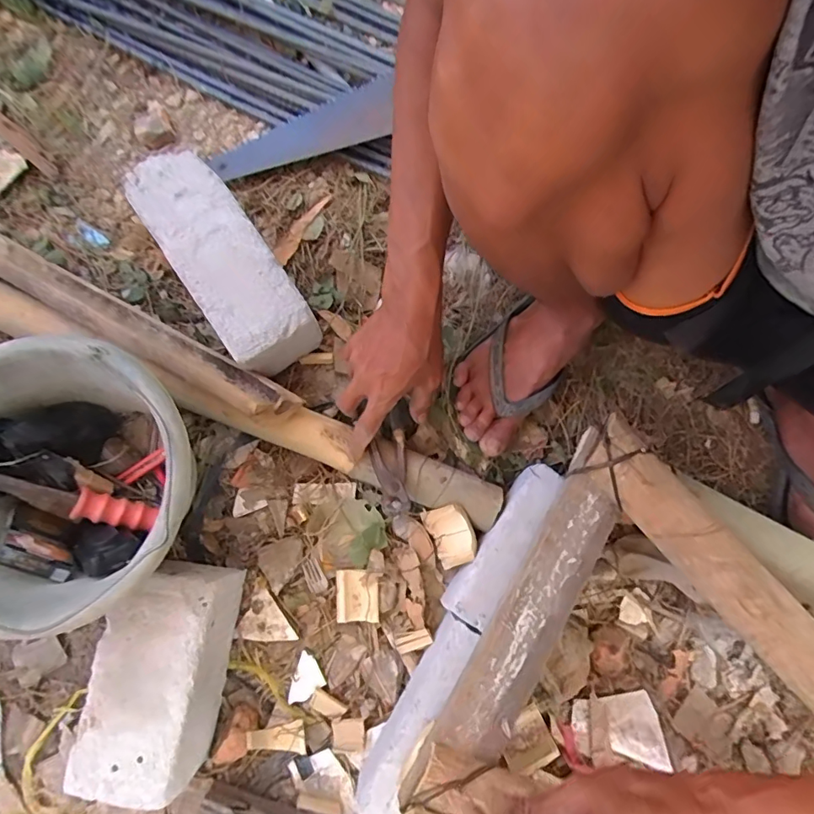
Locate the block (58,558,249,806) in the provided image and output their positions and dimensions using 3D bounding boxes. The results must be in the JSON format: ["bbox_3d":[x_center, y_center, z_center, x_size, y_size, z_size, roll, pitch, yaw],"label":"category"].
[{"bbox_3d":[-0.240,0.266,0.503,0.109,0.102,0.206,10,76,4],"label":"block"}]

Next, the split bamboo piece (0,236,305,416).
[{"bbox_3d":[-0.349,-0.109,0.555,0.489,0.061,0.051,28,78,9],"label":"split bamboo piece"}]

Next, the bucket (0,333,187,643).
[{"bbox_3d":[-0.312,0.071,0.499,0.238,0.181,0.220,0,75,2],"label":"bucket"}]

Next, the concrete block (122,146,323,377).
[{"bbox_3d":[-0.213,-0.167,0.575,0.097,0.103,0.258,-35,77,-7],"label":"concrete block"}]

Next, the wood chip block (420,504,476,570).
[{"bbox_3d":[0.049,0.144,0.546,0.017,0.058,0.065,-30,85,-50],"label":"wood chip block"}]

